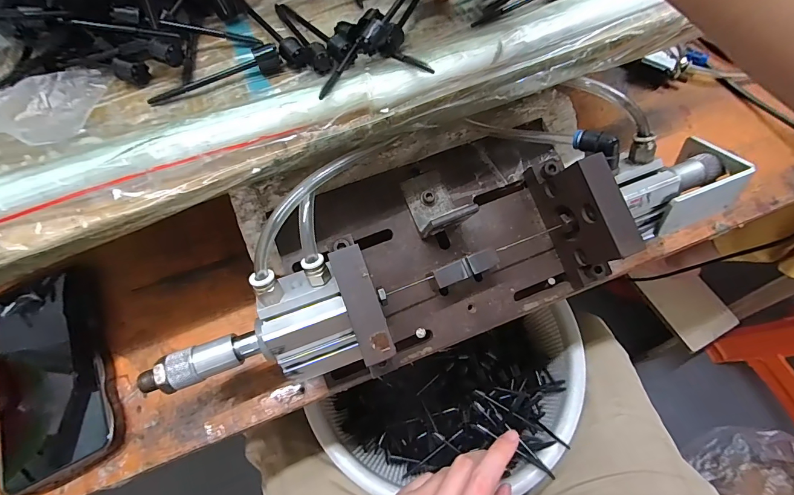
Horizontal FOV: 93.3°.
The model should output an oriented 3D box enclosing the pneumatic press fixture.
[{"bbox_3d":[0.047,0.000,0.283,0.435,0.101,0.115,-20,66,-9],"label":"pneumatic press fixture"}]

